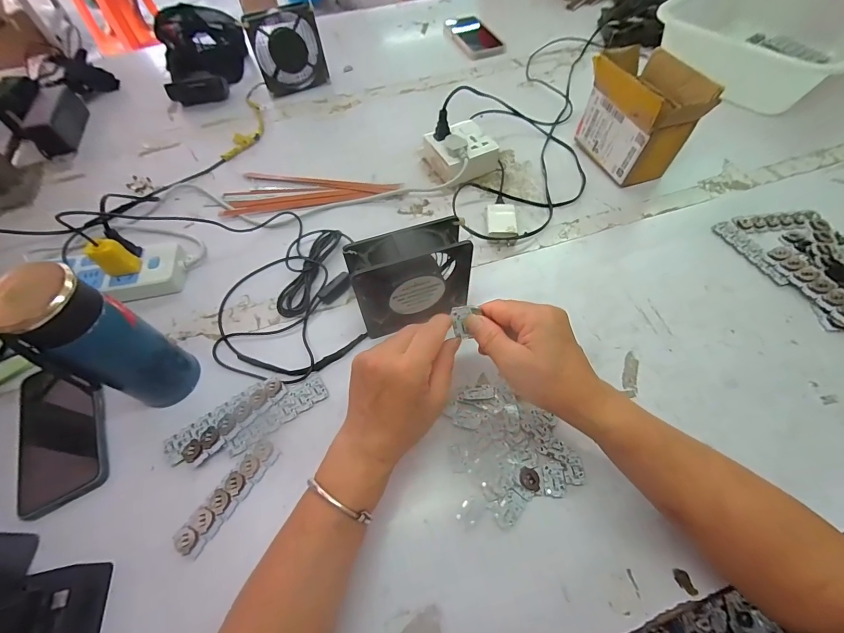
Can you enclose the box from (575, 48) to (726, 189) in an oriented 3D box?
[{"bbox_3d":[0.310,-0.289,0.529,0.102,0.124,0.148,-20,61,-8],"label":"box"}]

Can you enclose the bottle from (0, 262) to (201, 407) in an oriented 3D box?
[{"bbox_3d":[-0.283,0.028,0.333,0.059,0.162,0.071,25,62,17],"label":"bottle"}]

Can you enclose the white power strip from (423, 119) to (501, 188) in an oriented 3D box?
[{"bbox_3d":[0.059,-0.253,0.566,0.091,0.043,0.100,-27,62,-12],"label":"white power strip"}]

